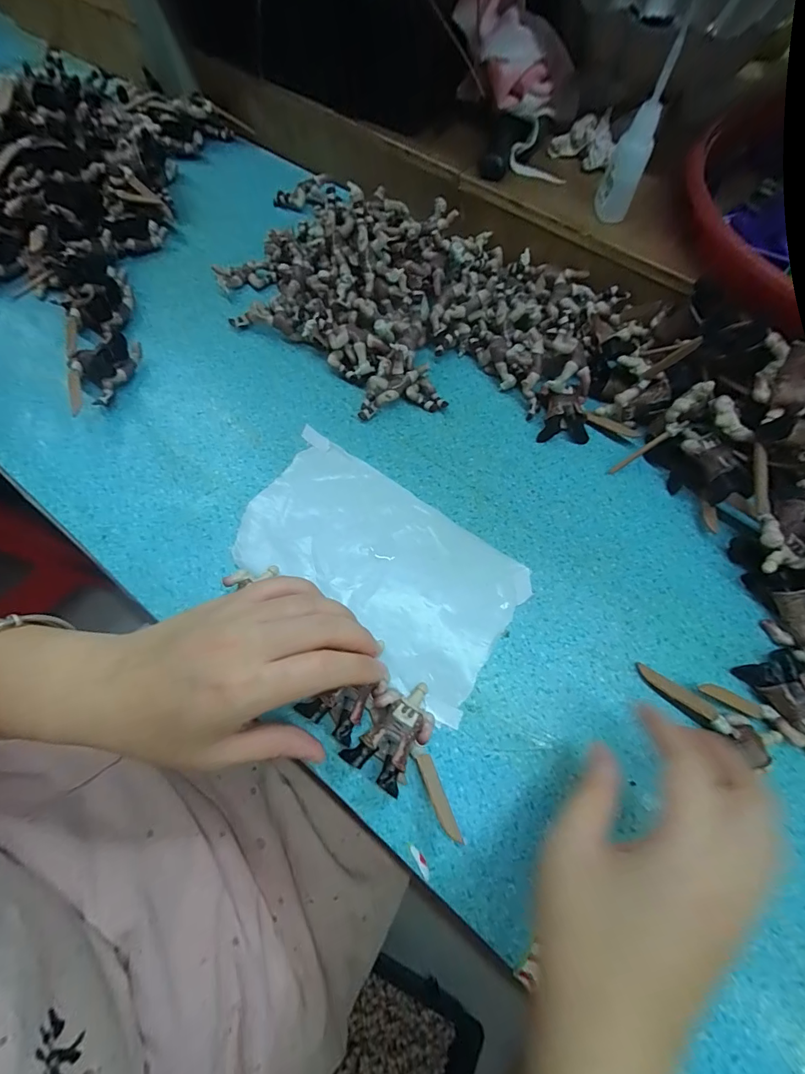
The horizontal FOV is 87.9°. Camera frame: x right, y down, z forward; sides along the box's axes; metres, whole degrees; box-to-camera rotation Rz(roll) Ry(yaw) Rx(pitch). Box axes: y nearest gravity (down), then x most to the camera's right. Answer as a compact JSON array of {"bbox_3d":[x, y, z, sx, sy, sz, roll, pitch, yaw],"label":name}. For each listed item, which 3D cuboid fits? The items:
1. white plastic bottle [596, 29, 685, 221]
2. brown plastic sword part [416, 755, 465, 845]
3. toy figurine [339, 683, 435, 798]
[{"bbox_3d":[0.168,-0.283,0.299,0.026,0.091,0.031,21,69,7],"label":"white plastic bottle"},{"bbox_3d":[0.021,0.149,0.238,0.009,0.008,0.048,-22,70,-7],"label":"brown plastic sword part"},{"bbox_3d":[-0.004,0.114,0.245,0.036,0.022,0.057,32,72,13],"label":"toy figurine"}]

